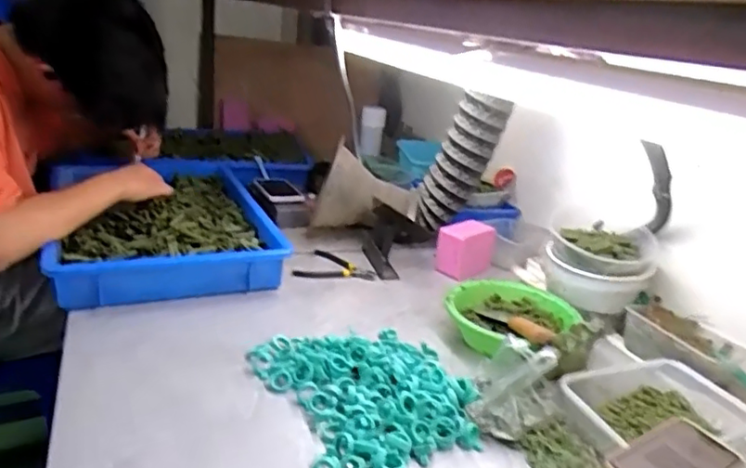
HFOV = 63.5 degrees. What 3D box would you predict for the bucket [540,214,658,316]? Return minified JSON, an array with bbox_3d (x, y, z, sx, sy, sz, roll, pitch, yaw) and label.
[{"bbox_3d":[0.366,0.052,0.987,0.165,0.123,0.165,13,22,19],"label":"bucket"}]

